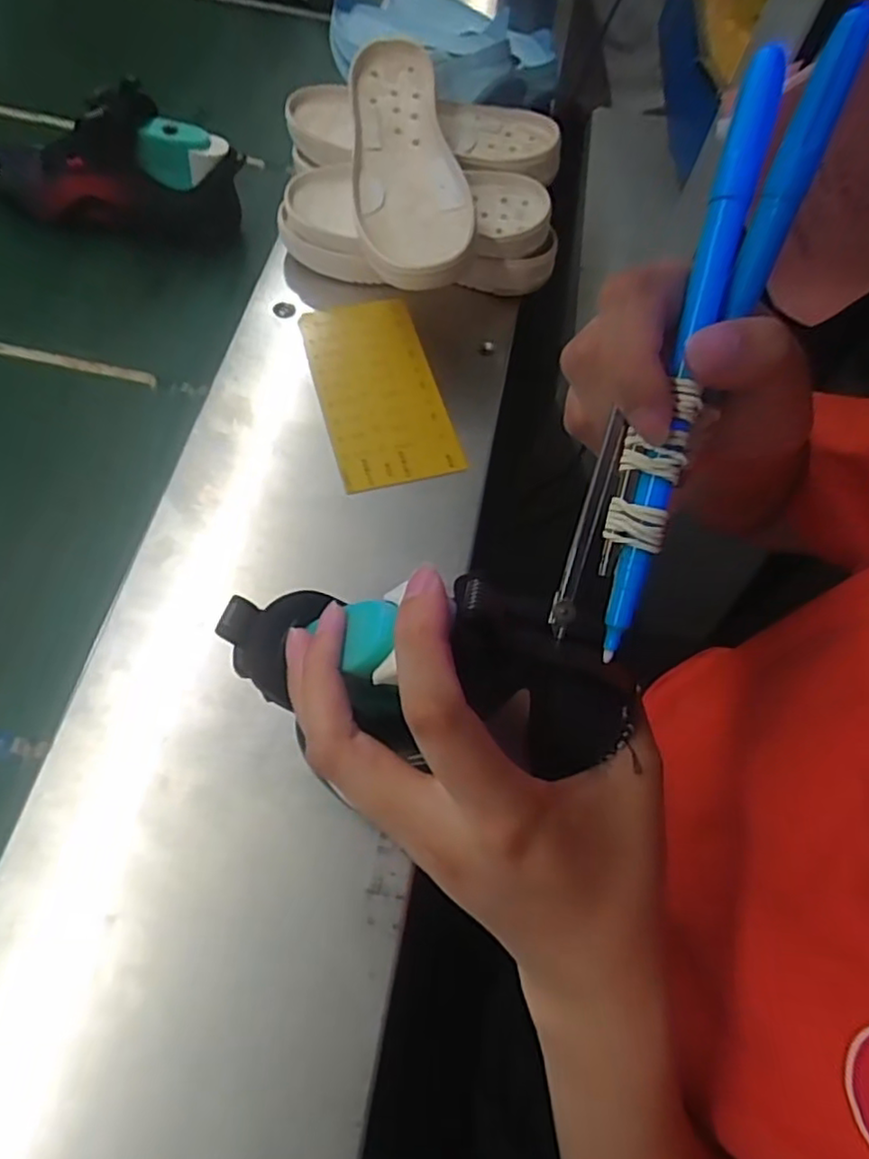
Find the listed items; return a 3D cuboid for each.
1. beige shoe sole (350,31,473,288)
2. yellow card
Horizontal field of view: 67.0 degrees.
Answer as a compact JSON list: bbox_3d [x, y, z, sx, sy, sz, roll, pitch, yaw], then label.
[{"bbox_3d":[-0.021,-0.354,0.554,0.099,0.049,0.249,0,65,-4],"label":"beige shoe sole"},{"bbox_3d":[-0.048,-0.160,0.551,0.098,0.004,0.192,-14,68,-11],"label":"yellow card"}]

